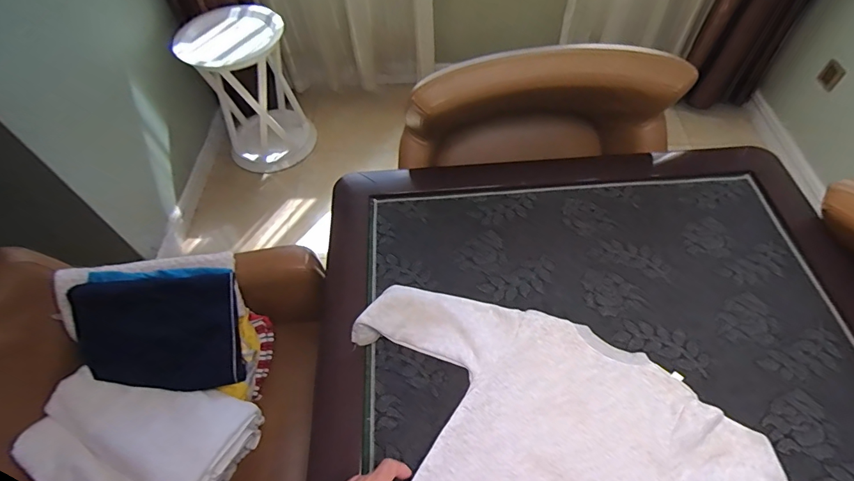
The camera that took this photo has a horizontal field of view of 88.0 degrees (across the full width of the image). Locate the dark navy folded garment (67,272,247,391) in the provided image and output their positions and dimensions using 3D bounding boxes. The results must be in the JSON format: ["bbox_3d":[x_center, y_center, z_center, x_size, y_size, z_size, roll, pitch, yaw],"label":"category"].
[{"bbox_3d":[-0.517,0.188,0.871,0.268,0.229,0.040,-1,16,-12],"label":"dark navy folded garment"}]

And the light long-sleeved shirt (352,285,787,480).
[{"bbox_3d":[0.150,0.291,0.624,0.616,0.039,0.408,24,61,18],"label":"light long-sleeved shirt"}]

